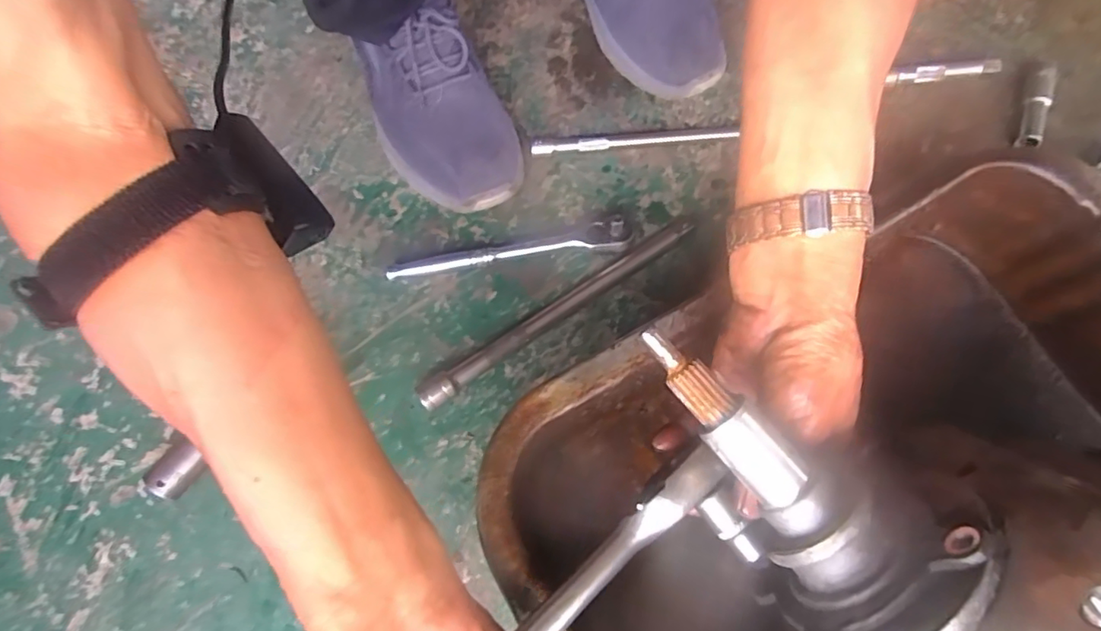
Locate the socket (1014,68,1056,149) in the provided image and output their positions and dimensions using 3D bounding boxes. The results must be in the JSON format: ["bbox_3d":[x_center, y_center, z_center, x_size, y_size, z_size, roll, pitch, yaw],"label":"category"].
[{"bbox_3d":[0.408,-0.174,0.477,0.017,0.015,0.080,21,73,7],"label":"socket"}]

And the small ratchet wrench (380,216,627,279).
[{"bbox_3d":[-0.033,-0.053,0.446,0.190,0.028,0.023,-7,72,-2],"label":"small ratchet wrench"}]

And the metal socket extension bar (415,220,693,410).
[{"bbox_3d":[0.007,-0.007,0.435,0.244,0.018,0.022,-35,75,-10],"label":"metal socket extension bar"}]

